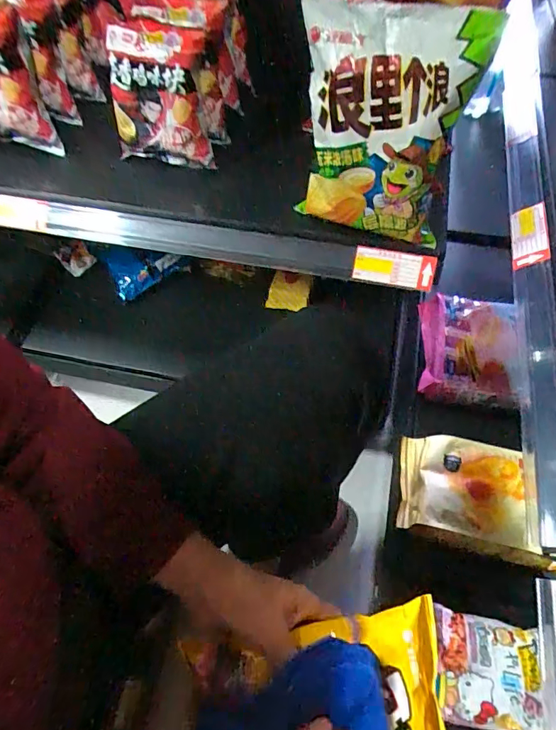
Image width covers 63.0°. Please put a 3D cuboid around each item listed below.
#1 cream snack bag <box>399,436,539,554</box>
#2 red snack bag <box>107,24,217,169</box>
[{"bbox_3d":[0.261,0.177,0.650,0.161,0.047,0.151,11,60,7],"label":"cream snack bag"},{"bbox_3d":[-0.146,-0.323,0.555,0.124,0.144,0.053,8,60,6],"label":"red snack bag"}]

